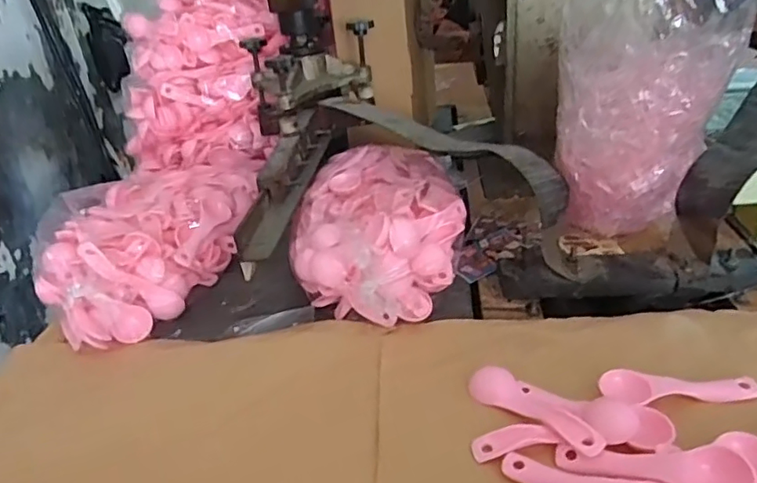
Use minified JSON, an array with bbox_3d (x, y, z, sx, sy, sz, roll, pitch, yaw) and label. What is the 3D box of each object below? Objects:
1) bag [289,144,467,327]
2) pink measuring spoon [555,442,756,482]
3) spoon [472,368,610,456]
[{"bbox_3d":[0.004,-0.022,0.632,0.163,0.090,0.267,-5,29,5],"label":"bag"},{"bbox_3d":[0.168,0.141,0.361,0.110,0.011,0.033,-5,26,32],"label":"pink measuring spoon"},{"bbox_3d":[0.115,0.119,0.422,0.029,0.013,0.108,-29,36,-34],"label":"spoon"}]

